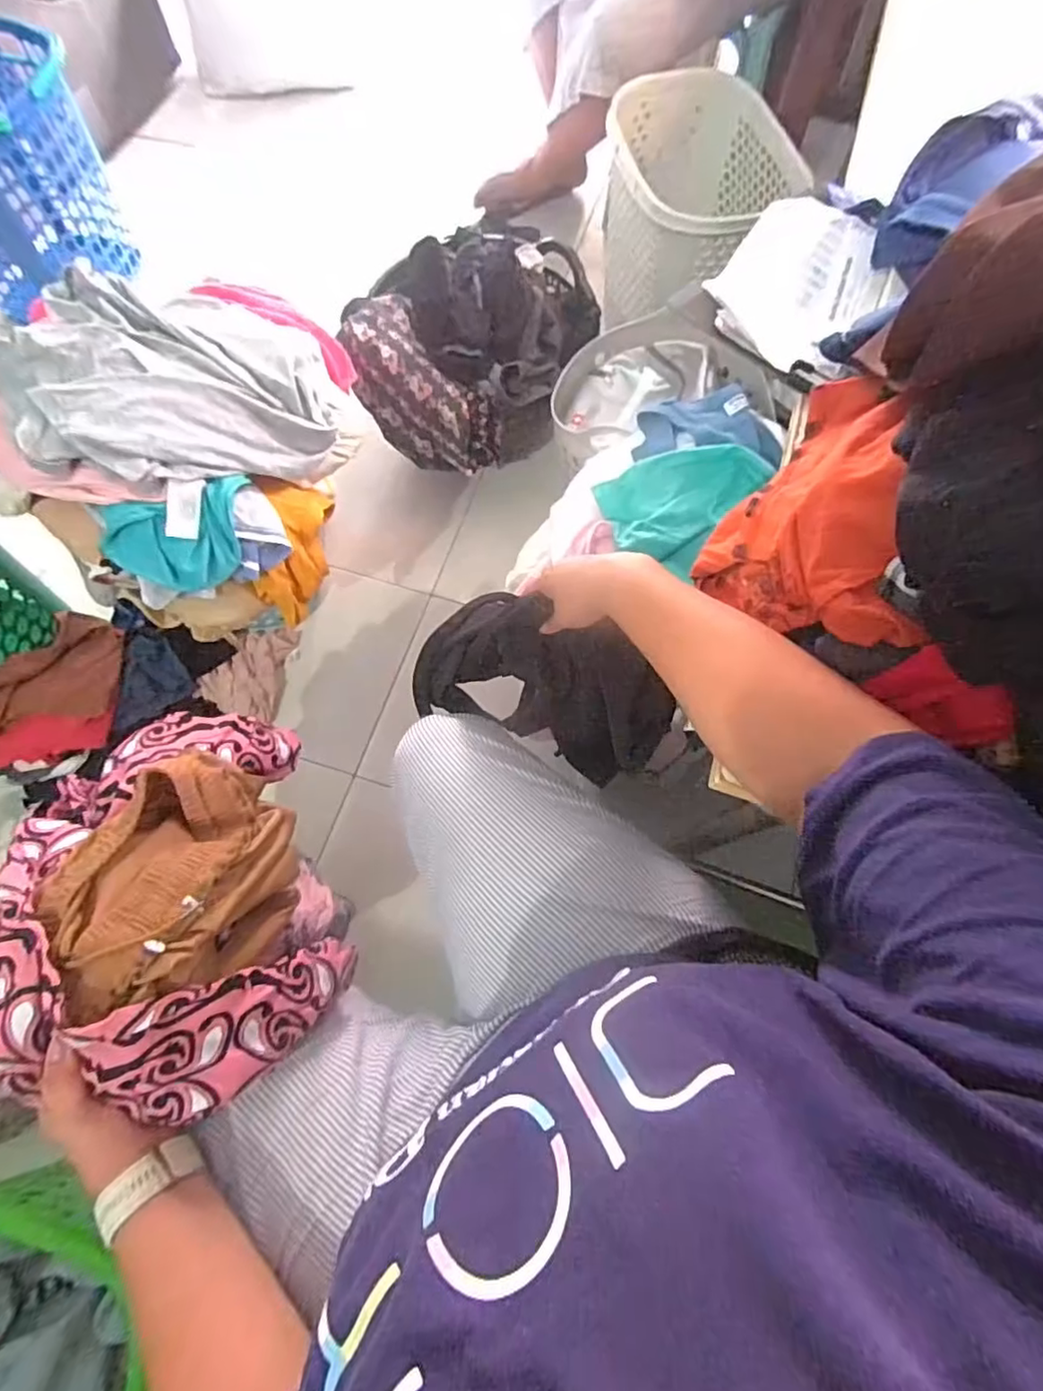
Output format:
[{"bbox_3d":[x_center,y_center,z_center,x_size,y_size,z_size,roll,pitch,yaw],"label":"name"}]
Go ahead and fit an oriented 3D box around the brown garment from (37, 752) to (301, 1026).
[{"bbox_3d":[-0.279,0.153,0.505,0.152,0.127,0.167,-29,72,-10],"label":"brown garment"}]

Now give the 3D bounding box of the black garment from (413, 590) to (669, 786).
[{"bbox_3d":[0.017,-0.020,0.657,0.283,0.188,0.134,29,73,10],"label":"black garment"}]

